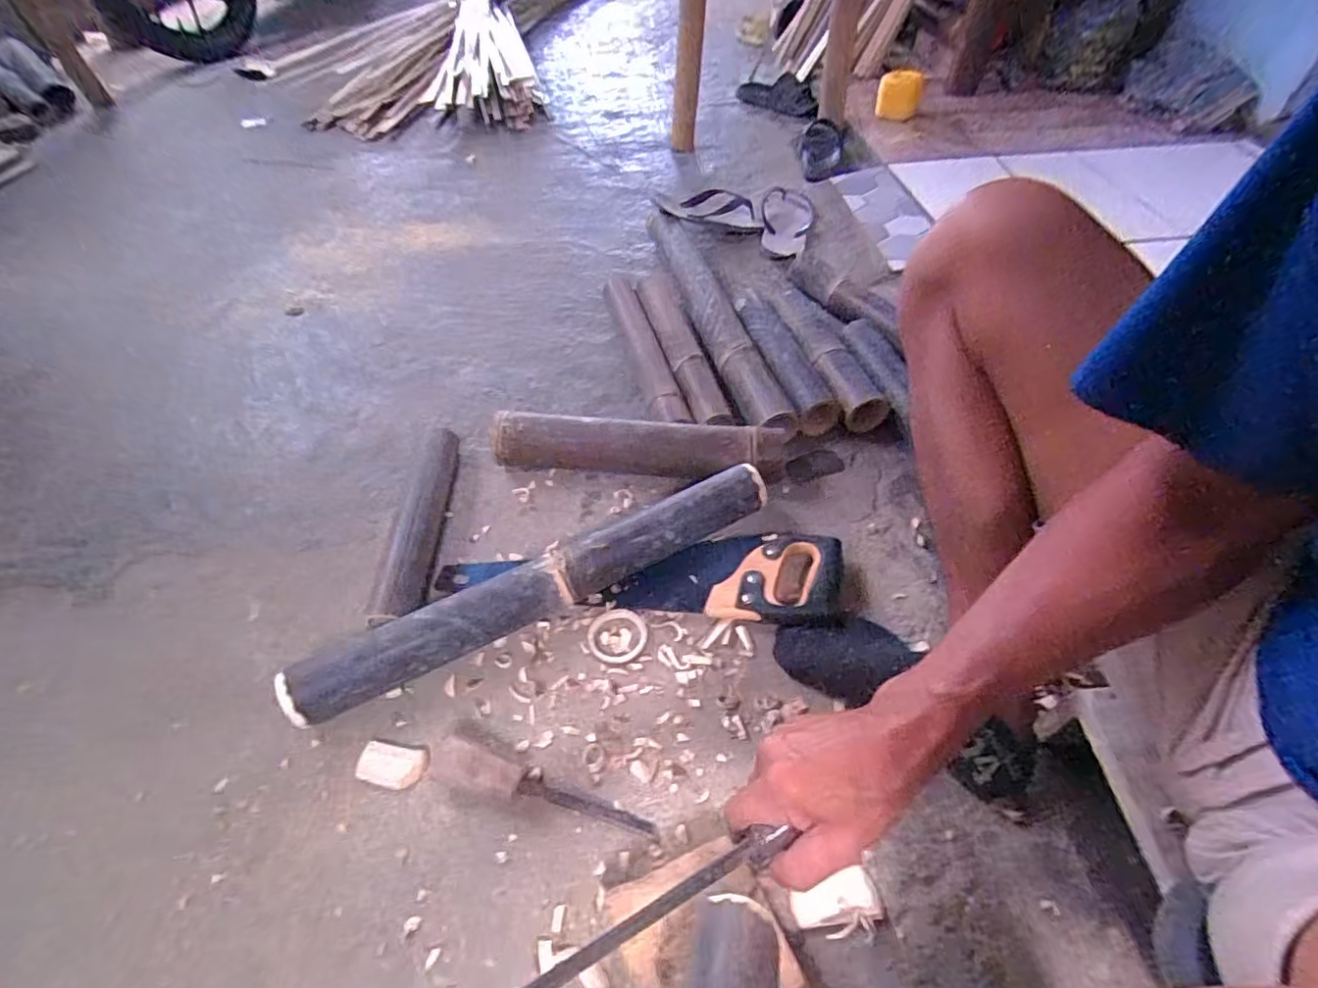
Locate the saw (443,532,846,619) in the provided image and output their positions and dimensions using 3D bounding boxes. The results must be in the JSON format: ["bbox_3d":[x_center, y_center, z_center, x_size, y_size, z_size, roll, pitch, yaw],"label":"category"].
[{"bbox_3d":[-0.031,0.091,0.675,0.458,0.044,0.130,-2,48,2],"label":"saw"}]

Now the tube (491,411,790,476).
[{"bbox_3d":[-0.030,-0.056,0.779,0.376,0.069,0.071,4,50,4],"label":"tube"}]

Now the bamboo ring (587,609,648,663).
[{"bbox_3d":[-0.047,0.153,0.643,0.065,0.007,0.061,-2,48,2],"label":"bamboo ring"}]

